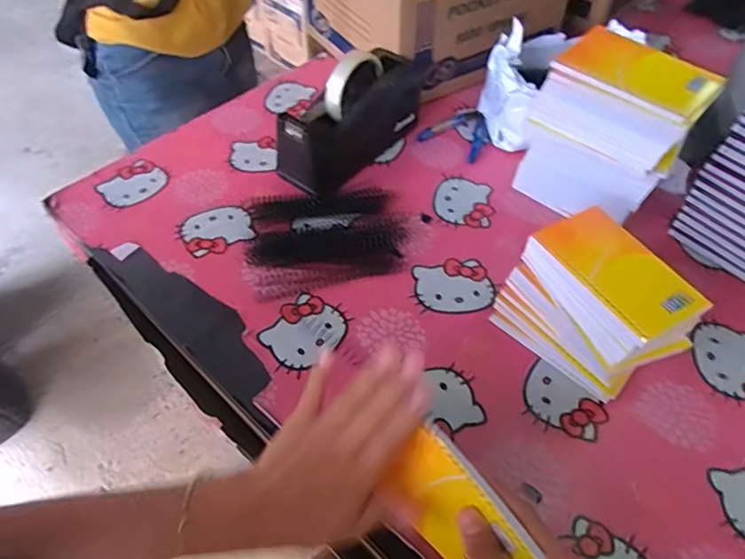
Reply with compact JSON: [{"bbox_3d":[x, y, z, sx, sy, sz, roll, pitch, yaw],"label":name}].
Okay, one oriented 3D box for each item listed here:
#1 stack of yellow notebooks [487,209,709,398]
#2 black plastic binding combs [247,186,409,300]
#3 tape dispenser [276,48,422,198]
[{"bbox_3d":[0.194,0.025,0.468,0.099,0.098,0.133,-23,55,-18],"label":"stack of yellow notebooks"},{"bbox_3d":[-0.051,-0.048,0.592,0.175,0.009,0.142,-8,52,-7],"label":"black plastic binding combs"},{"bbox_3d":[-0.020,-0.204,0.642,0.069,0.111,0.215,35,59,24],"label":"tape dispenser"}]

